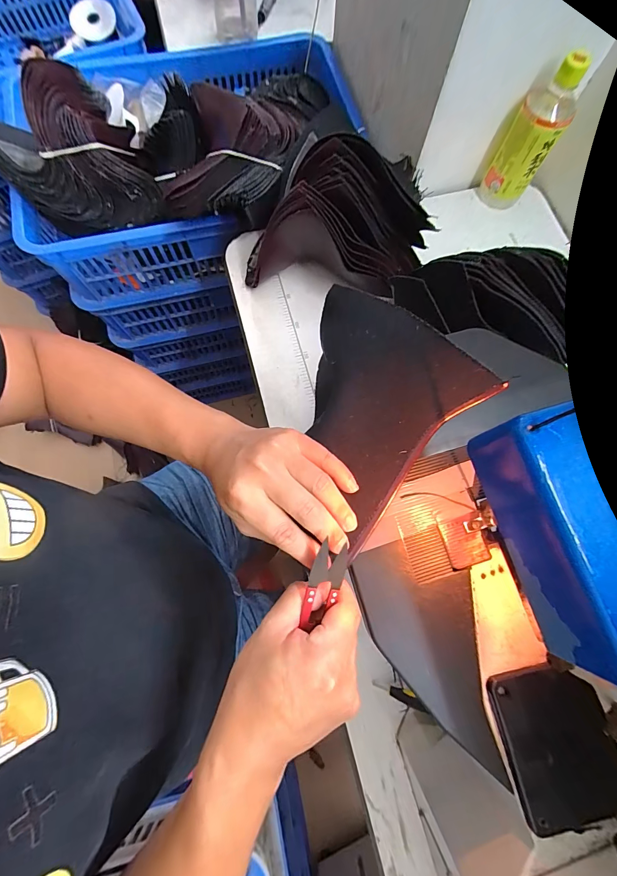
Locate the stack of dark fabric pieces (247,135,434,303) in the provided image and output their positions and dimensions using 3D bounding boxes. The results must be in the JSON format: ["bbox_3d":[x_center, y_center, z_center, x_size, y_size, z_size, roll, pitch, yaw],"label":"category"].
[{"bbox_3d":[0.031,-0.274,0.441,0.233,0.160,0.070,0,75,-2],"label":"stack of dark fabric pieces"}]

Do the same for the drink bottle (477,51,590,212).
[{"bbox_3d":[0.309,-0.414,0.488,0.064,0.171,0.059,31,76,6],"label":"drink bottle"}]

